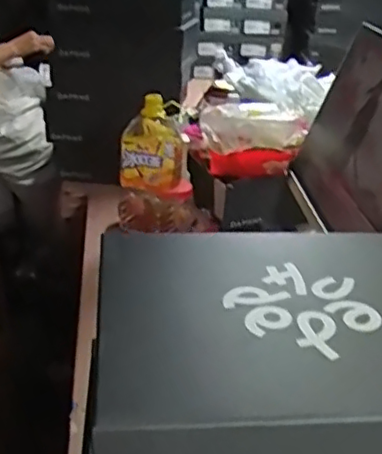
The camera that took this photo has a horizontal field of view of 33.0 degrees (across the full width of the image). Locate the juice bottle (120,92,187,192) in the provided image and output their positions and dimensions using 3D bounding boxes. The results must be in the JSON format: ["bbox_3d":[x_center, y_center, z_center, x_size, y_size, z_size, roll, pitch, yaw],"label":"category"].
[{"bbox_3d":[-0.070,-0.152,1.176,0.119,0.179,0.082,-2,26,-8],"label":"juice bottle"}]

